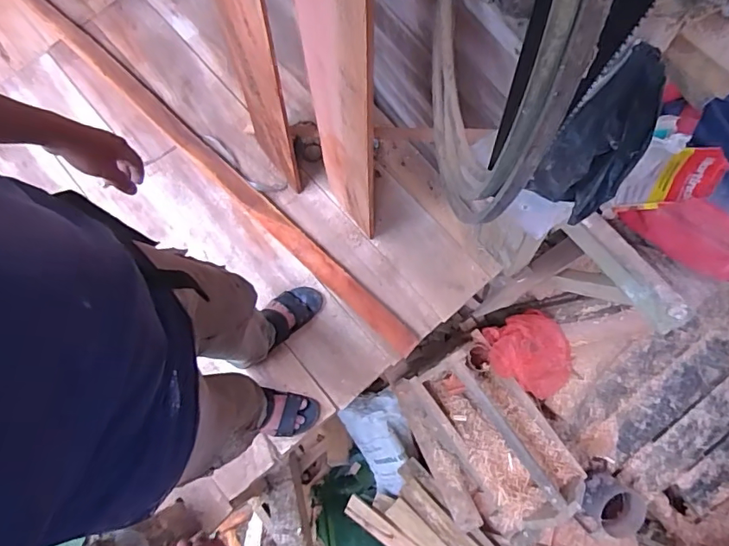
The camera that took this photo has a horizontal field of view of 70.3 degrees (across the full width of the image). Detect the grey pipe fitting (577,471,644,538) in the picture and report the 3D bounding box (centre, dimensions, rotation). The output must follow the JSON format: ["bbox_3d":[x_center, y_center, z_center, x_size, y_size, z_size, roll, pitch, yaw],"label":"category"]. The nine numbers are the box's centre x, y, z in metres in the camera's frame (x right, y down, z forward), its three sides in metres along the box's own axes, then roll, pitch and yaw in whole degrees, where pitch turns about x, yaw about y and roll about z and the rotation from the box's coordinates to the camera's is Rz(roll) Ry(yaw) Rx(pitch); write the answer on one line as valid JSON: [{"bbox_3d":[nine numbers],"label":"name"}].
[{"bbox_3d":[0.718,0.681,1.511,0.160,0.103,0.163,8,75,4],"label":"grey pipe fitting"}]

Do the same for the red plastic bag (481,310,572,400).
[{"bbox_3d":[0.470,0.231,1.447,0.249,0.130,0.232,-19,75,-4],"label":"red plastic bag"}]

